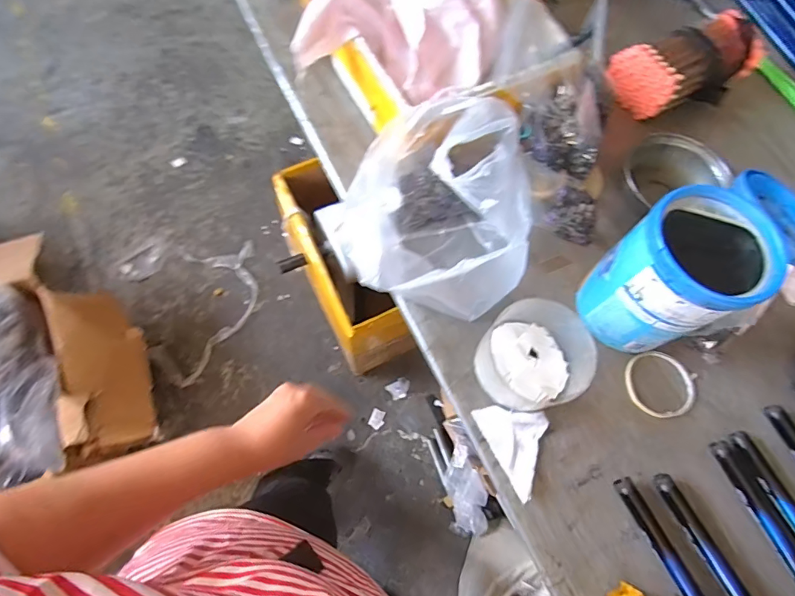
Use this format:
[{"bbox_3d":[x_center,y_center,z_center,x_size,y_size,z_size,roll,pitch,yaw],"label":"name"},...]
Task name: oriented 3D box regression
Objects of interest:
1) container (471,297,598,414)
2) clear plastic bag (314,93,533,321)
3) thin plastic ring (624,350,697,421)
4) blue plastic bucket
[{"bbox_3d":[0.154,0.068,0.511,0.111,0.077,0.114,2,68,-4],"label":"container"},{"bbox_3d":[0.053,-0.112,0.528,0.225,0.179,0.189,23,68,5],"label":"clear plastic bag"},{"bbox_3d":[0.323,0.106,0.551,0.085,0.013,0.079,2,68,-4],"label":"thin plastic ring"},{"bbox_3d":[0.303,-0.020,0.507,0.135,0.176,0.122,-17,71,-11],"label":"blue plastic bucket"}]

